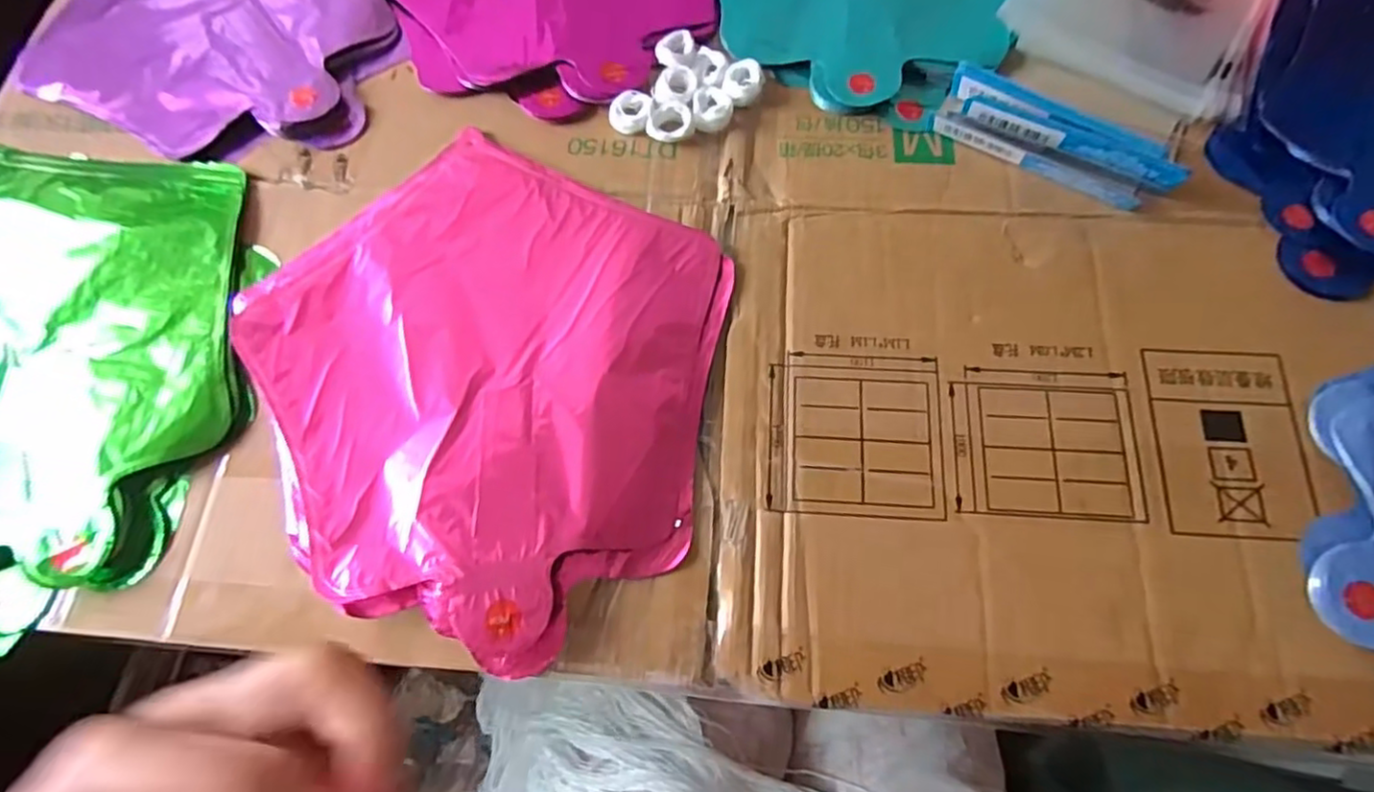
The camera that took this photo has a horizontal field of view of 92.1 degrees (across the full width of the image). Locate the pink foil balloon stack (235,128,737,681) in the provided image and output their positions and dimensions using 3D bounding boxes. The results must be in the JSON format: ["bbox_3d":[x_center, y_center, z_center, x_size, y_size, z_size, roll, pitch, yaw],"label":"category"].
[{"bbox_3d":[-0.100,-0.014,0.331,0.237,0.011,0.230,24,71,12],"label":"pink foil balloon stack"}]

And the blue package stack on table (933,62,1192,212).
[{"bbox_3d":[0.190,-0.130,0.349,0.120,0.027,0.032,34,73,14],"label":"blue package stack on table"}]

